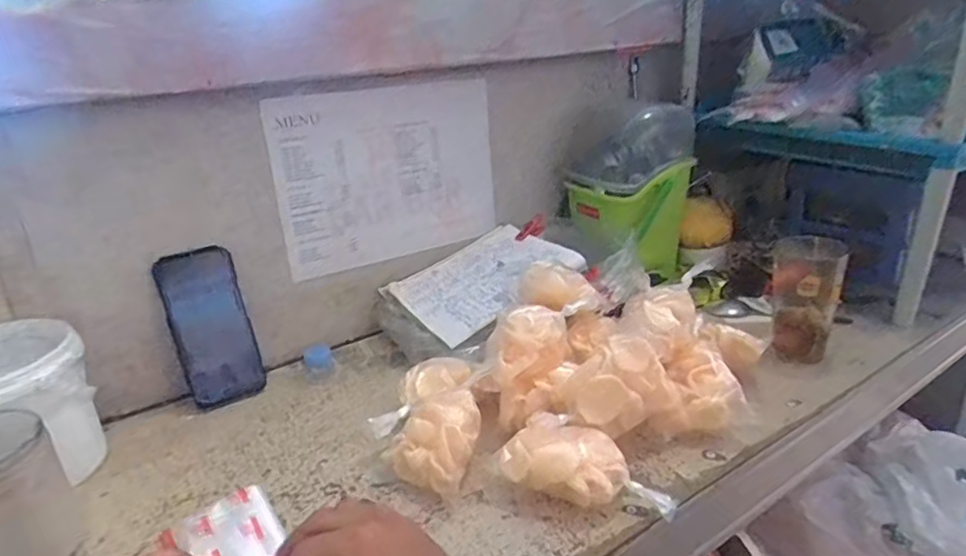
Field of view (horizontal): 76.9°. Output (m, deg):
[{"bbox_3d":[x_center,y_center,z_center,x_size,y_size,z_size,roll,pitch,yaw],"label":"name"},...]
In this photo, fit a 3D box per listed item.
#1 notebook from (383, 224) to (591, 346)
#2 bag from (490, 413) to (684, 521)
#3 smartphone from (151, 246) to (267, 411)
[{"bbox_3d":[-0.004,-0.003,0.753,0.200,0.016,0.161,-31,37,-23],"label":"notebook"},{"bbox_3d":[0.085,0.154,0.485,0.132,0.053,0.072,14,28,36],"label":"bag"},{"bbox_3d":[-0.285,0.052,0.643,0.076,0.162,0.013,-18,4,-31],"label":"smartphone"}]

